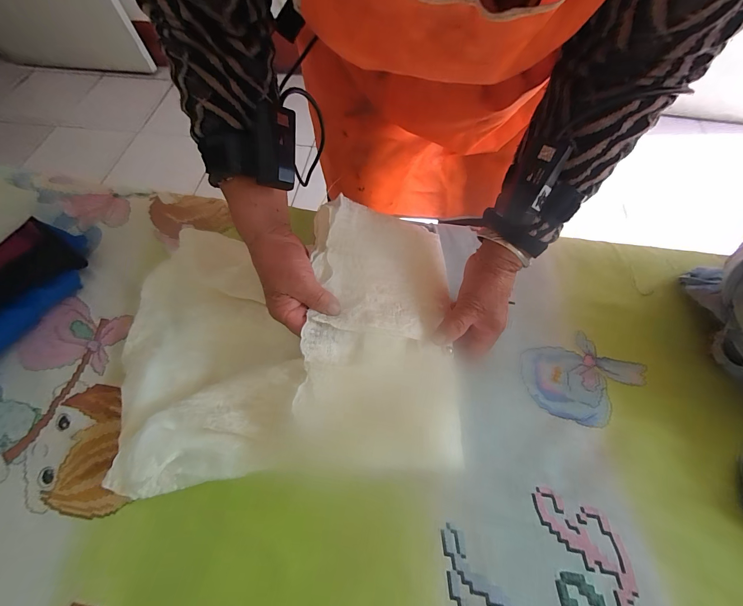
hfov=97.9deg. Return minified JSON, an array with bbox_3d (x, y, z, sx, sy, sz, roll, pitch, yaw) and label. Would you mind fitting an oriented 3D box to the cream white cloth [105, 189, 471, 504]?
[{"bbox_3d":[-0.106,0.037,0.353,0.381,0.124,0.290,2,64,1],"label":"cream white cloth"}]

